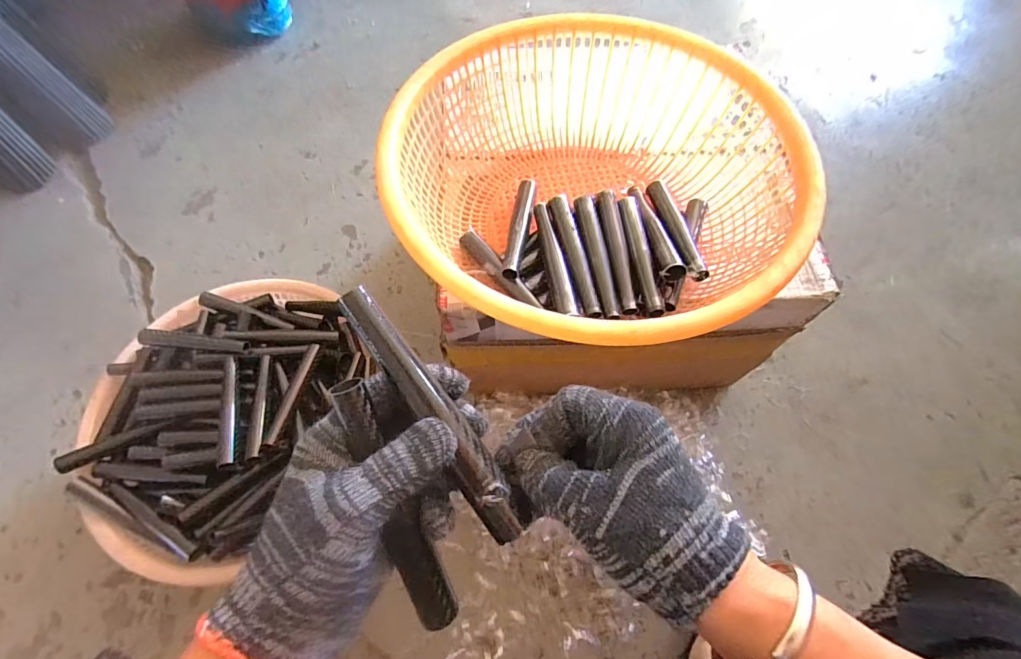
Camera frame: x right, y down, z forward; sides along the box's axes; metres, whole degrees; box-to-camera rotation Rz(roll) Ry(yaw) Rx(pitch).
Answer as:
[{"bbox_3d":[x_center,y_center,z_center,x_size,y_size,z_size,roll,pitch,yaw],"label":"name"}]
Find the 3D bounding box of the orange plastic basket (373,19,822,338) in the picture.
[{"bbox_3d":[0.080,-0.148,0.483,0.383,0.135,0.386,0,66,-1],"label":"orange plastic basket"}]

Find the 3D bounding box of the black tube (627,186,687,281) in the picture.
[{"bbox_3d":[0.155,-0.112,0.503,0.025,0.019,0.150,-5,52,-3],"label":"black tube"}]

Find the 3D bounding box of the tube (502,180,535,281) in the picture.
[{"bbox_3d":[0.011,-0.115,0.503,0.020,0.017,0.152,8,54,3],"label":"tube"}]

